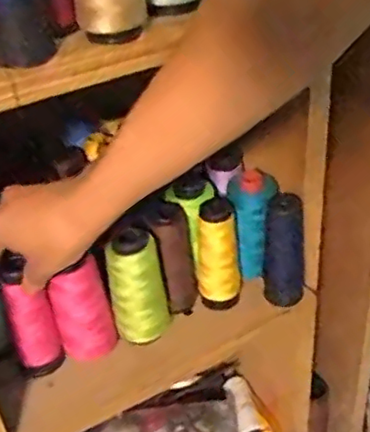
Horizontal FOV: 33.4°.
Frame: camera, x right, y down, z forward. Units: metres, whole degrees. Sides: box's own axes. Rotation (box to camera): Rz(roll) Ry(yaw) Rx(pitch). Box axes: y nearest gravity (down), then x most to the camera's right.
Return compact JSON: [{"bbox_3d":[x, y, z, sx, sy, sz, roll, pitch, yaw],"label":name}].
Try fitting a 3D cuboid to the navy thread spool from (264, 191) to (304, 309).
[{"bbox_3d":[0.096,0.036,0.595,0.037,0.115,0.042,2,37,11],"label":"navy thread spool"}]

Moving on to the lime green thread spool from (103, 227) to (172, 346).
[{"bbox_3d":[-0.044,0.070,0.564,0.045,0.112,0.033,-24,40,-23],"label":"lime green thread spool"}]

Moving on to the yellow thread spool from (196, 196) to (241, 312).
[{"bbox_3d":[0.032,0.038,0.603,0.043,0.104,0.041,-6,36,-1],"label":"yellow thread spool"}]

